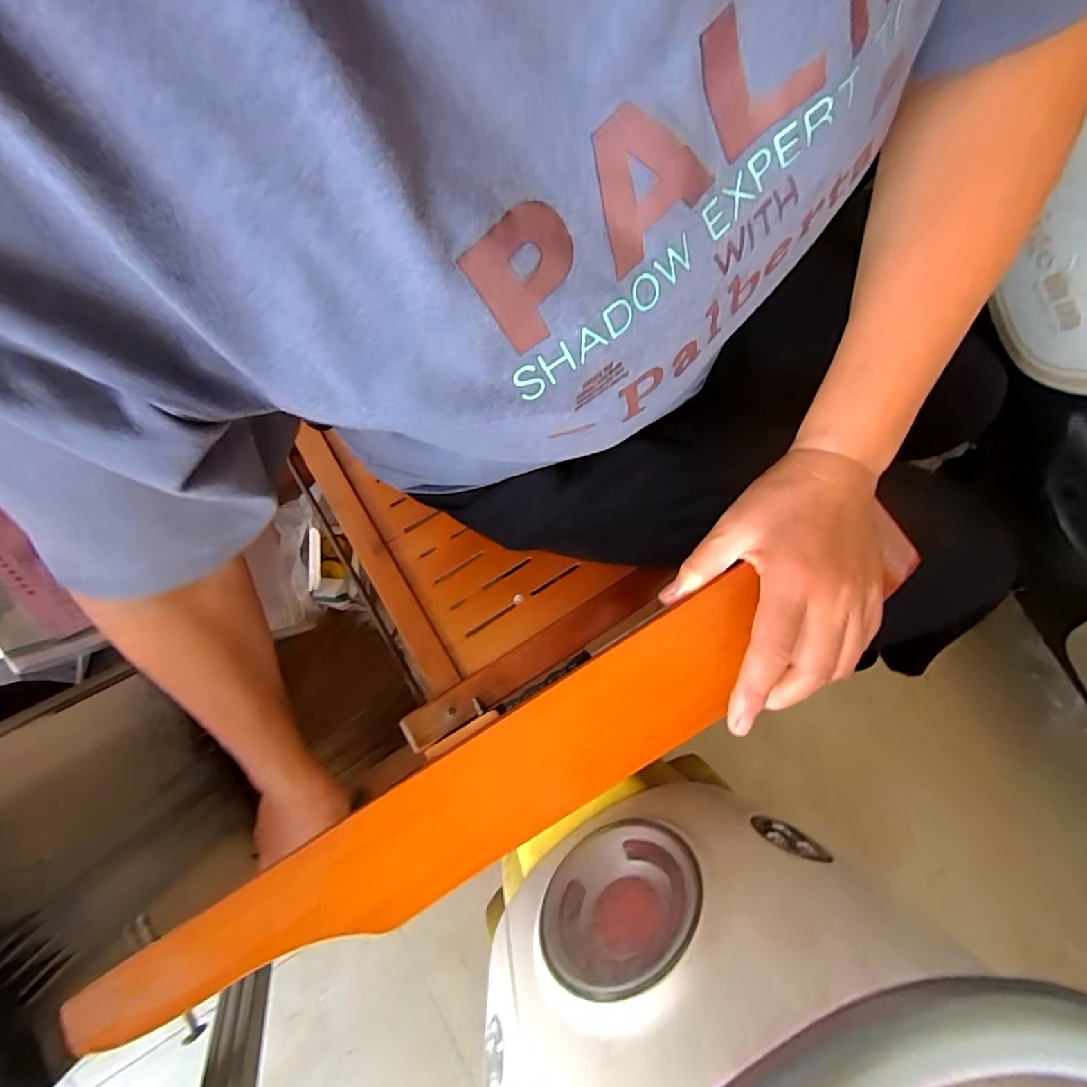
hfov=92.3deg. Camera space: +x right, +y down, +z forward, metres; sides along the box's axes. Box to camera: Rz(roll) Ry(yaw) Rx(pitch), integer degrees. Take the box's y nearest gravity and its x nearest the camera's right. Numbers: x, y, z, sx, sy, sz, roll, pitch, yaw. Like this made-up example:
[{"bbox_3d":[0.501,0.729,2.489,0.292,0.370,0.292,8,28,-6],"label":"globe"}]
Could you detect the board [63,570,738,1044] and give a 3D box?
[{"bbox_3d":[-0.052,0.157,0.304,0.423,0.028,0.069,-31,78,-4],"label":"board"}]

